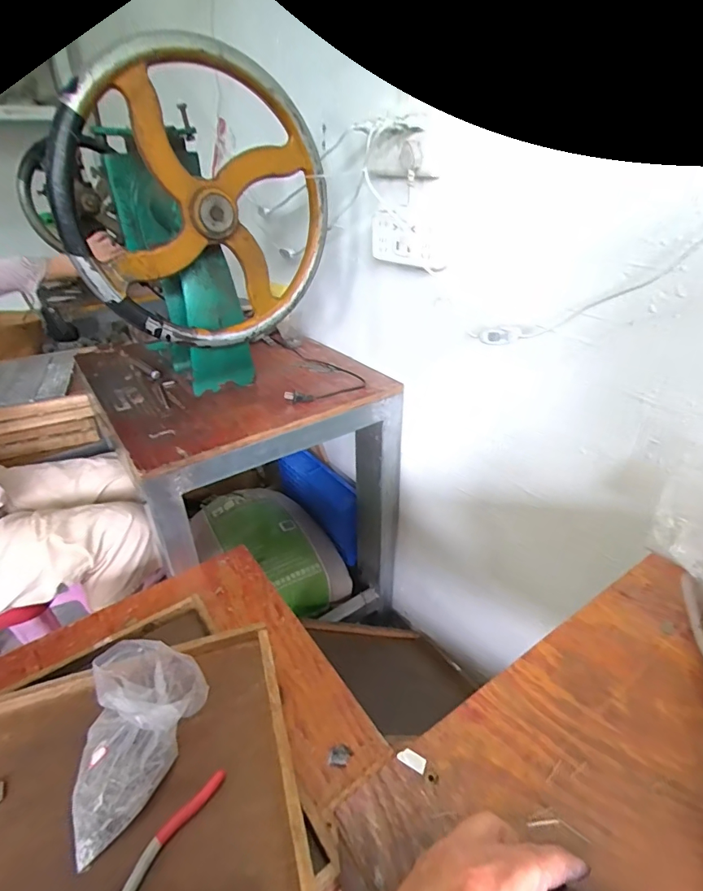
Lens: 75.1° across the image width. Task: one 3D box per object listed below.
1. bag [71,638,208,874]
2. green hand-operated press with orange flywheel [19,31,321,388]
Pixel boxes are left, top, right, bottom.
[{"bbox_3d":[-0.234,0.294,0.477,0.159,0.136,0.109,-28,41,-36],"label":"bag"},{"bbox_3d":[-0.284,-0.339,0.803,0.387,0.483,0.316,-21,37,-29],"label":"green hand-operated press with orange flywheel"}]

